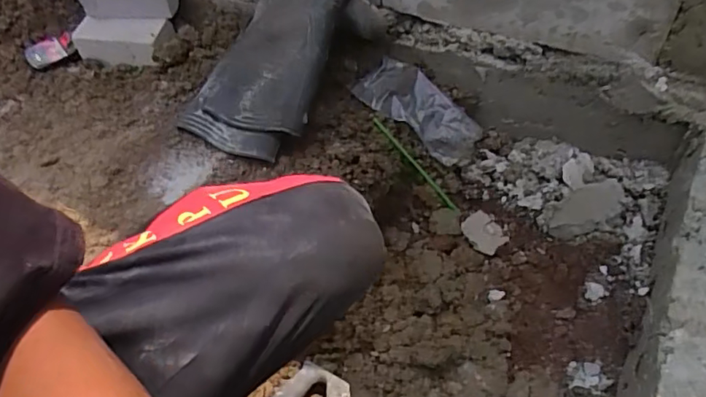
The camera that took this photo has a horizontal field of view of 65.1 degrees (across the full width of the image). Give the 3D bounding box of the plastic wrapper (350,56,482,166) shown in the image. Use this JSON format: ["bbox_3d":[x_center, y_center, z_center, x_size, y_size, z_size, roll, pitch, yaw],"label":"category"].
[{"bbox_3d":[0.130,-0.171,1.063,0.243,0.025,0.112,36,85,0],"label":"plastic wrapper"}]

